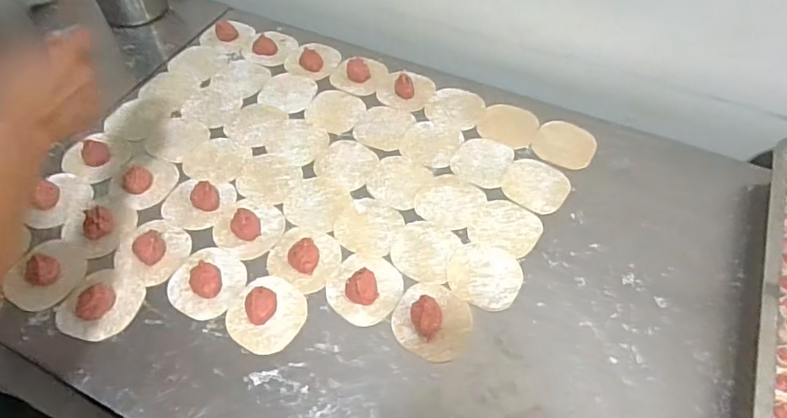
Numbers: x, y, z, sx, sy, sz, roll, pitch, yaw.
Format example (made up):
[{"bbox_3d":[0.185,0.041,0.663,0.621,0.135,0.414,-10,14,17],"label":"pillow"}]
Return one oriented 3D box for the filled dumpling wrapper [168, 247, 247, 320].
[{"bbox_3d":[-0.208,0.077,0.574,0.081,0.014,0.081,0,54,-1],"label":"filled dumpling wrapper"}]

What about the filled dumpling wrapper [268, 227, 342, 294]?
[{"bbox_3d":[-0.102,0.050,0.593,0.081,0.020,0.074,0,54,-1],"label":"filled dumpling wrapper"}]

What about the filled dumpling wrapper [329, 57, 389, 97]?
[{"bbox_3d":[-0.052,-0.209,0.792,0.081,0.015,0.081,0,54,-1],"label":"filled dumpling wrapper"}]

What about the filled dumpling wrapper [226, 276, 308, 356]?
[{"bbox_3d":[-0.136,0.107,0.550,0.081,0.022,0.079,0,54,-1],"label":"filled dumpling wrapper"}]

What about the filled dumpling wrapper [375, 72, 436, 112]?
[{"bbox_3d":[0.021,-0.184,0.766,0.077,0.026,0.086,20,56,13],"label":"filled dumpling wrapper"}]

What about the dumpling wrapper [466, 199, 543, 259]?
[{"bbox_3d":[0.136,0.020,0.626,0.082,0.004,0.072,23,57,15],"label":"dumpling wrapper"}]

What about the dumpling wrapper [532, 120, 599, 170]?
[{"bbox_3d":[0.236,-0.090,0.713,0.084,0.005,0.077,0,54,-1],"label":"dumpling wrapper"}]

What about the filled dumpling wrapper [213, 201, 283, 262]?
[{"bbox_3d":[-0.173,0.016,0.618,0.080,0.024,0.077,0,54,-1],"label":"filled dumpling wrapper"}]

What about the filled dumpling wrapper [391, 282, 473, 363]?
[{"bbox_3d":[0.042,0.113,0.546,0.080,0.019,0.080,0,54,-1],"label":"filled dumpling wrapper"}]

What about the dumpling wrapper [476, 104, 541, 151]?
[{"bbox_3d":[0.163,-0.119,0.734,0.078,0.004,0.081,23,56,15],"label":"dumpling wrapper"}]

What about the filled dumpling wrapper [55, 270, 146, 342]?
[{"bbox_3d":[-0.316,0.102,0.554,0.075,0.010,0.076,0,54,-1],"label":"filled dumpling wrapper"}]

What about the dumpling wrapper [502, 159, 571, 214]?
[{"bbox_3d":[0.183,-0.032,0.666,0.082,0.004,0.077,0,54,-1],"label":"dumpling wrapper"}]

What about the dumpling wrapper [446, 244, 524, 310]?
[{"bbox_3d":[0.103,0.073,0.585,0.083,0.004,0.076,0,54,-1],"label":"dumpling wrapper"}]

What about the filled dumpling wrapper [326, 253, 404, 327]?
[{"bbox_3d":[-0.032,0.082,0.570,0.080,0.019,0.079,0,54,-1],"label":"filled dumpling wrapper"}]

